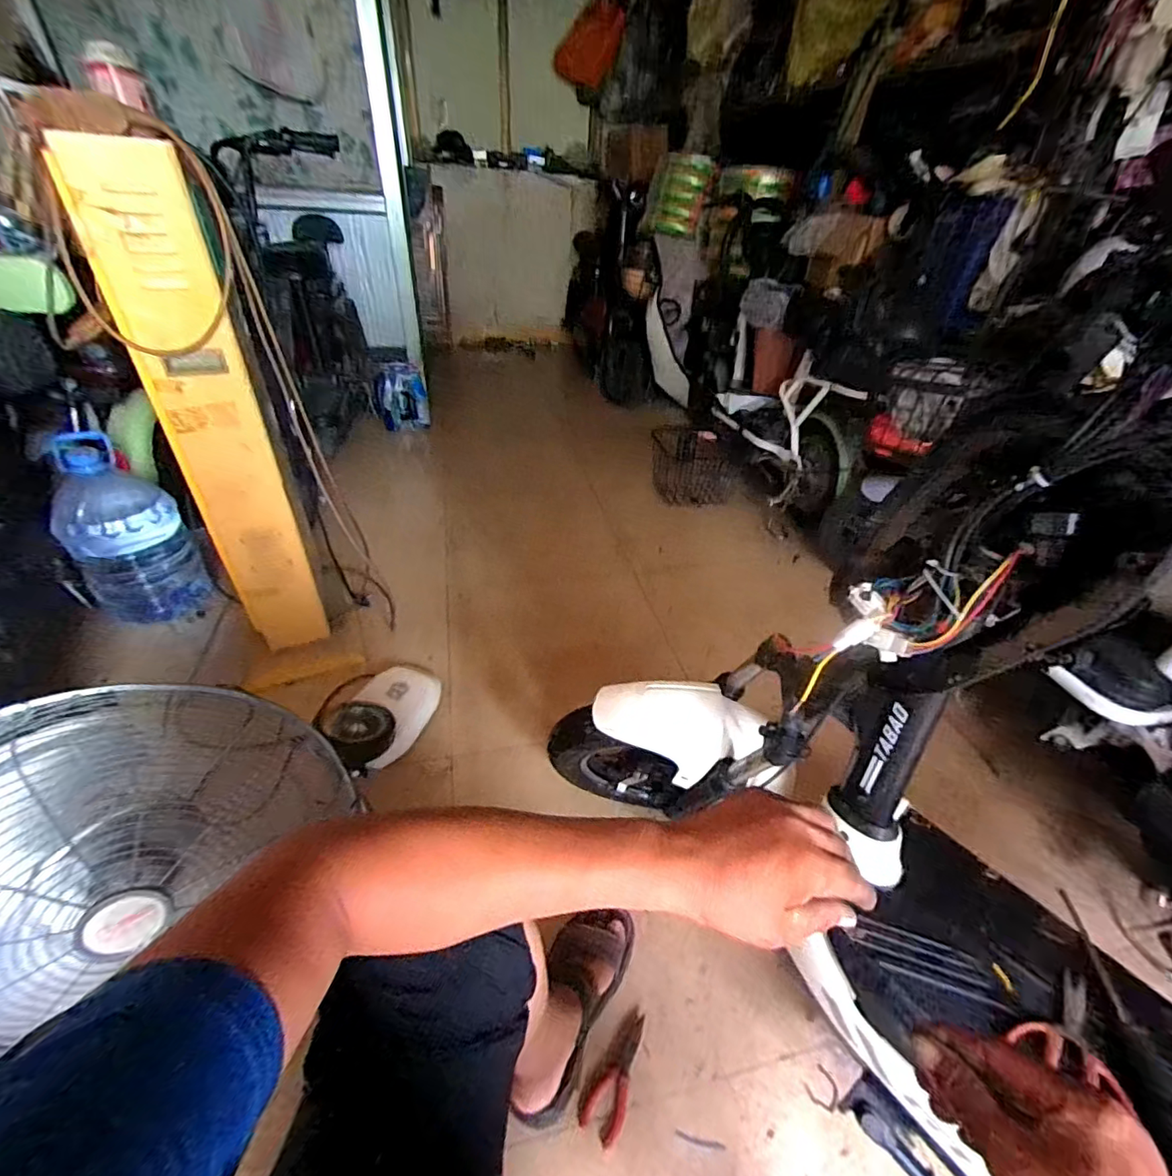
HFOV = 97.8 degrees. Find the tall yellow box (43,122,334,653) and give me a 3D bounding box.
[{"bbox_3d":[-0.718,-0.292,1.038,0.166,0.925,0.241,-13,41,-21],"label":"tall yellow box"}]

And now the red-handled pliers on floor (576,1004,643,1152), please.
[{"bbox_3d":[0.044,0.686,0.727,0.054,0.013,0.150,20,41,19],"label":"red-handled pliers on floor"}]

